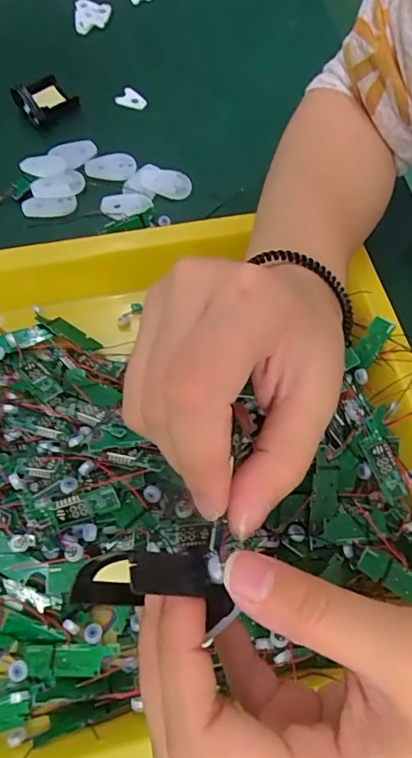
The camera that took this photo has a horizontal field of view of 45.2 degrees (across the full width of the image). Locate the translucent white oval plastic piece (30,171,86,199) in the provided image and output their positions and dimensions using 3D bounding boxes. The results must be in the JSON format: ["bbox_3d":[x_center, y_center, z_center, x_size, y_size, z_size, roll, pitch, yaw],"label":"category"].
[{"bbox_3d":[-0.101,-0.133,0.340,0.035,0.009,0.017,-24,69,-13],"label":"translucent white oval plastic piece"}]

